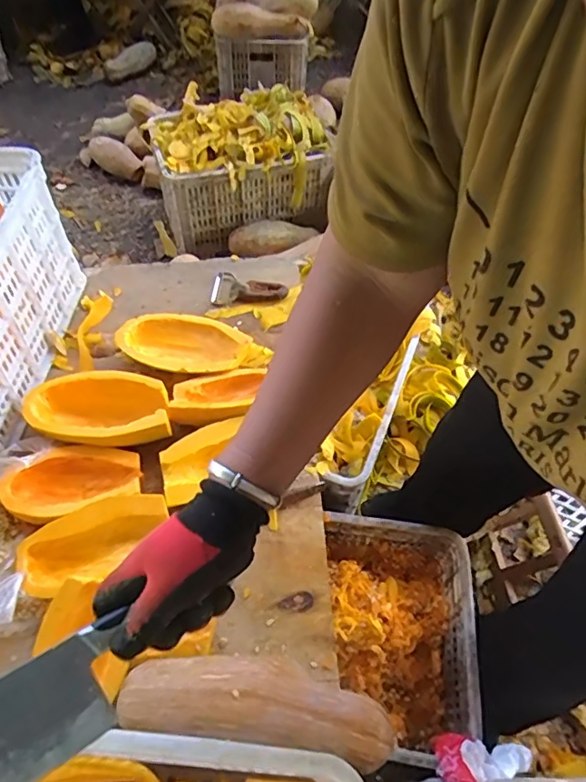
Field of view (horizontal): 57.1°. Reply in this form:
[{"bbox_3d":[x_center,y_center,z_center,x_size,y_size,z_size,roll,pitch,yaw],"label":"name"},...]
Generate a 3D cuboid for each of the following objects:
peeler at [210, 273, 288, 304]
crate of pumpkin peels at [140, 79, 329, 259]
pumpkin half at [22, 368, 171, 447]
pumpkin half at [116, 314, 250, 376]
[{"bbox_3d":[-0.098,-0.216,1.183,0.161,0.017,0.076,12,56,7],"label":"peeler"},{"bbox_3d":[-0.172,-0.727,1.747,0.513,0.363,0.383,-12,56,-10],"label":"crate of pumpkin peels"},{"bbox_3d":[-0.344,0.037,0.965,0.259,0.076,0.143,3,55,0],"label":"pumpkin half"},{"bbox_3d":[-0.217,-0.091,1.072,0.264,0.049,0.144,9,55,5],"label":"pumpkin half"}]

